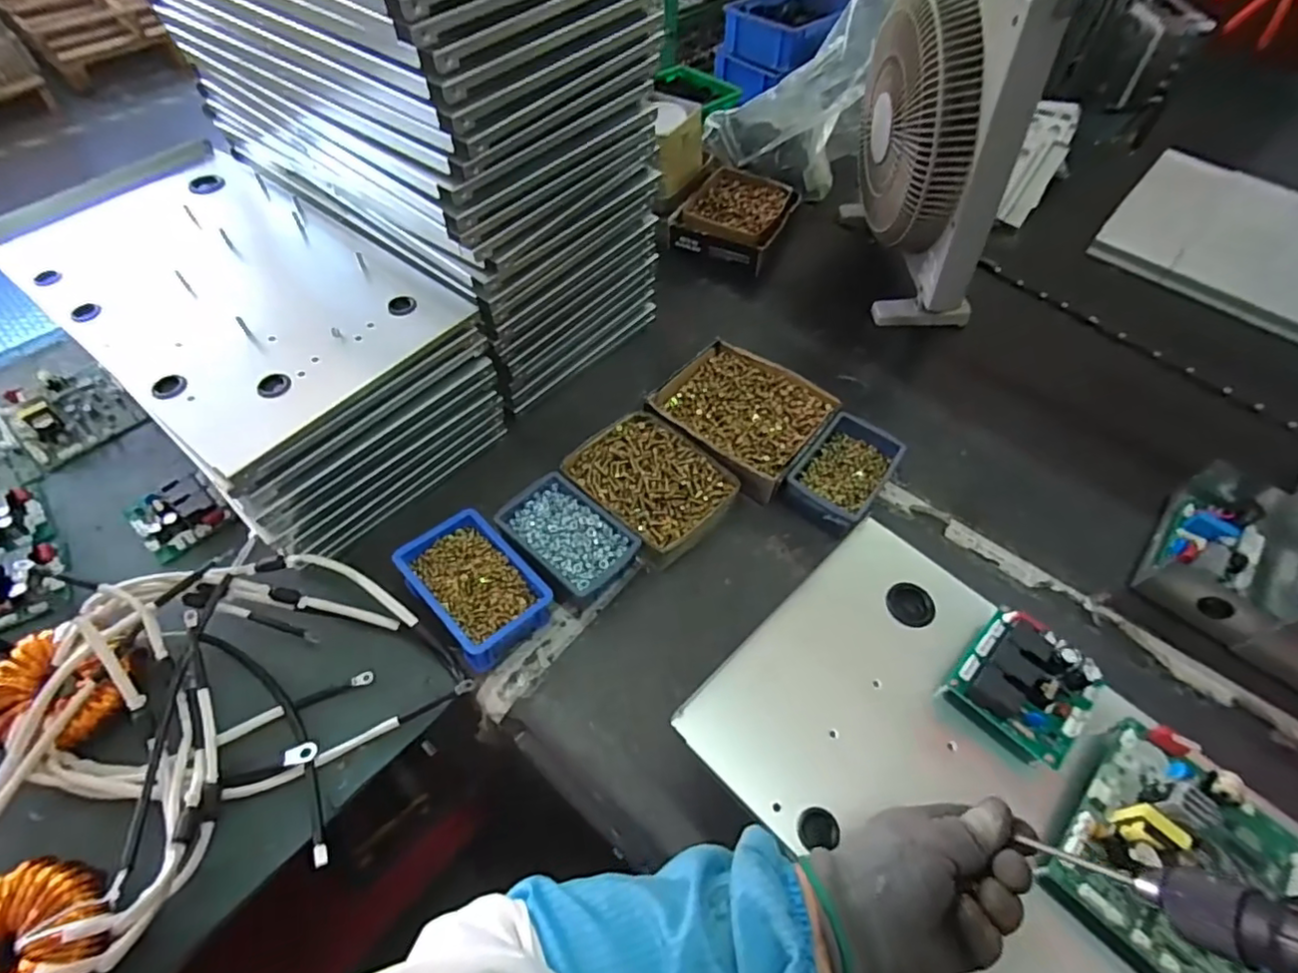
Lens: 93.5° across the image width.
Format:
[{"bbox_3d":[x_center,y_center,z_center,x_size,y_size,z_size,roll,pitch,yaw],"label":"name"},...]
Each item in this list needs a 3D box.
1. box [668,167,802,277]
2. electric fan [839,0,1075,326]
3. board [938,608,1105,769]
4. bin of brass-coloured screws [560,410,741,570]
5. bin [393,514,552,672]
[{"bbox_3d":[0.157,-0.489,1.126,0.179,0.081,0.239,24,57,13],"label":"box"},{"bbox_3d":[0.434,-0.563,0.965,0.163,0.421,0.444,6,55,2],"label":"electric fan"},{"bbox_3d":[0.308,0.159,0.495,0.107,0.035,0.095,-38,65,-25],"label":"board"},{"bbox_3d":[0.001,-0.005,0.755,0.150,0.039,0.190,-38,65,-25],"label":"bin of brass-coloured screws"},{"bbox_3d":[-0.184,0.104,0.643,0.104,0.058,0.151,-37,64,-25],"label":"bin"}]

